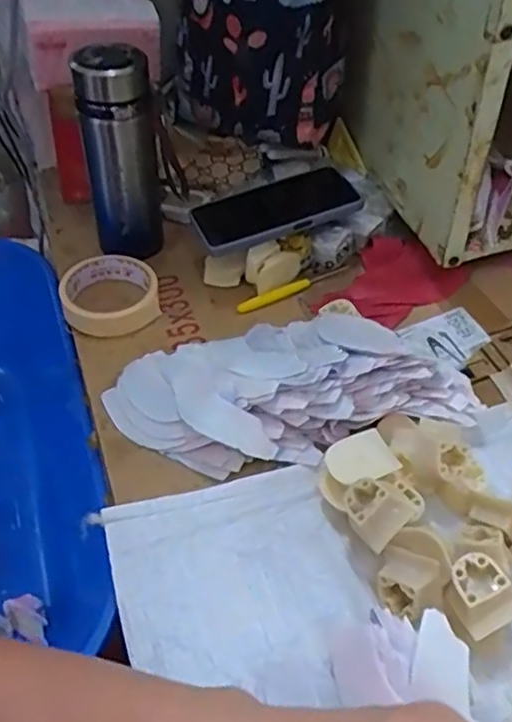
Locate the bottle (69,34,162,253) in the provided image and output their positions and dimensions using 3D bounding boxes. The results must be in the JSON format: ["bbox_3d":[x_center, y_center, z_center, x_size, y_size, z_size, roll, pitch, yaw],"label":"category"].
[{"bbox_3d":[-0.133,-0.198,0.642,0.076,0.215,0.086,-11,49,-8],"label":"bottle"}]

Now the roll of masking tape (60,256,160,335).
[{"bbox_3d":[-0.142,-0.064,0.635,0.090,0.034,0.087,0,49,0],"label":"roll of masking tape"}]

